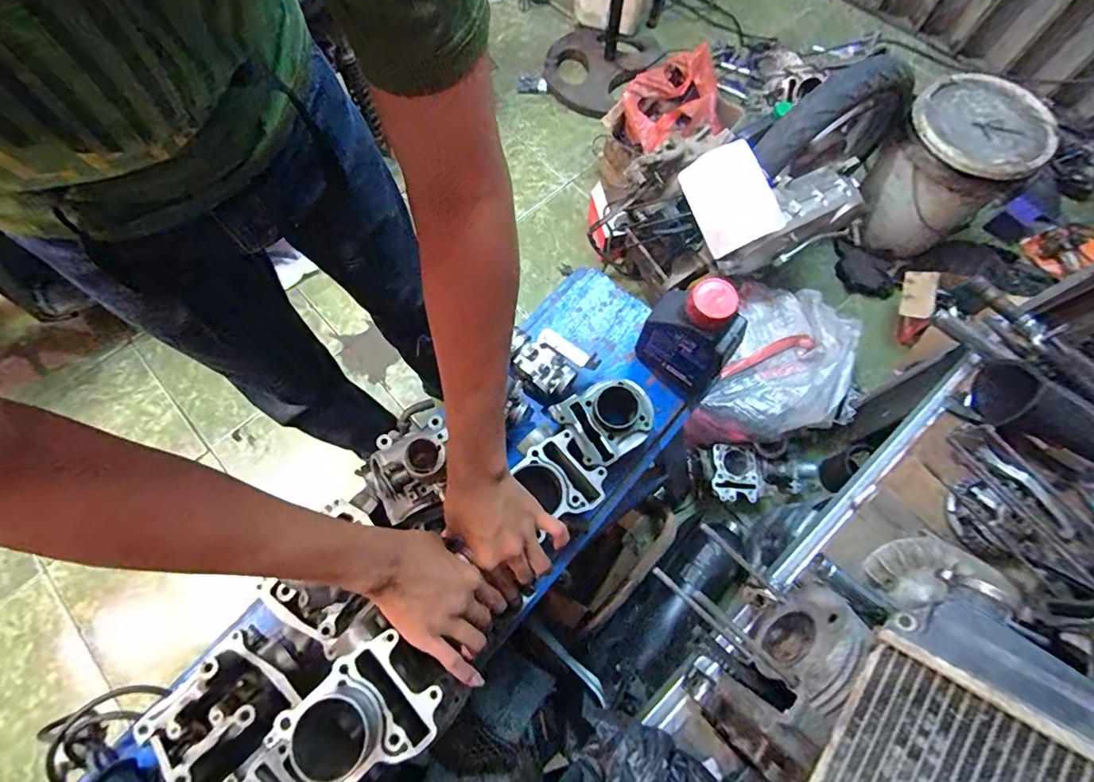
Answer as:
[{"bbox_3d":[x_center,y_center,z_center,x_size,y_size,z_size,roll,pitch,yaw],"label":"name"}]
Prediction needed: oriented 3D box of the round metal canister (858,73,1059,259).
[{"bbox_3d":[0.973,-0.543,1.225,0.281,0.335,0.257,0,69,0],"label":"round metal canister"}]

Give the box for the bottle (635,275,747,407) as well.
[{"bbox_3d":[0.184,-0.070,0.641,0.115,0.199,0.057,38,74,13],"label":"bottle"}]

